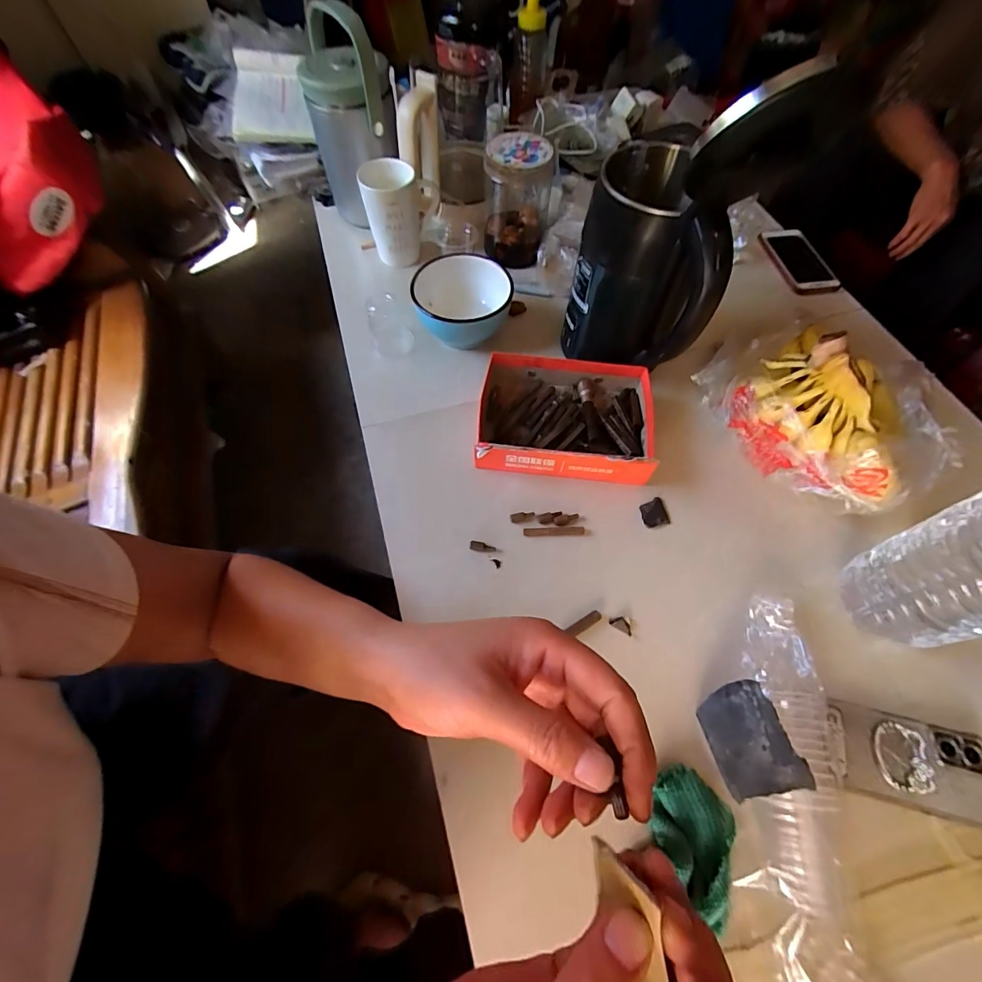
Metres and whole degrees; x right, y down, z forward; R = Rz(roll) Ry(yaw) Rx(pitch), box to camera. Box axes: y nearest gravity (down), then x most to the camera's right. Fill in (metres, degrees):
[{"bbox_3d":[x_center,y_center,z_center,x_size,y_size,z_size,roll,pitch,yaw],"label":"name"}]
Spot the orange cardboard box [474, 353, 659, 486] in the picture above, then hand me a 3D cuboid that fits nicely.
[{"bbox_3d":[0.094,-0.094,0.552,0.211,0.054,0.155,5,63,1],"label":"orange cardboard box"}]

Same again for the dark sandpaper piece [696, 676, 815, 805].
[{"bbox_3d":[0.213,0.211,0.371,0.012,0.070,0.080,30,34,-30],"label":"dark sandpaper piece"}]

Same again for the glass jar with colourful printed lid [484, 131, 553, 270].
[{"bbox_3d":[0.042,-0.449,0.677,0.104,0.153,0.118,4,63,1],"label":"glass jar with colourful printed lid"}]

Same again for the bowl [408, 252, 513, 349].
[{"bbox_3d":[-0.041,-0.261,0.625,0.128,0.078,0.130,1,63,-1],"label":"bowl"}]

